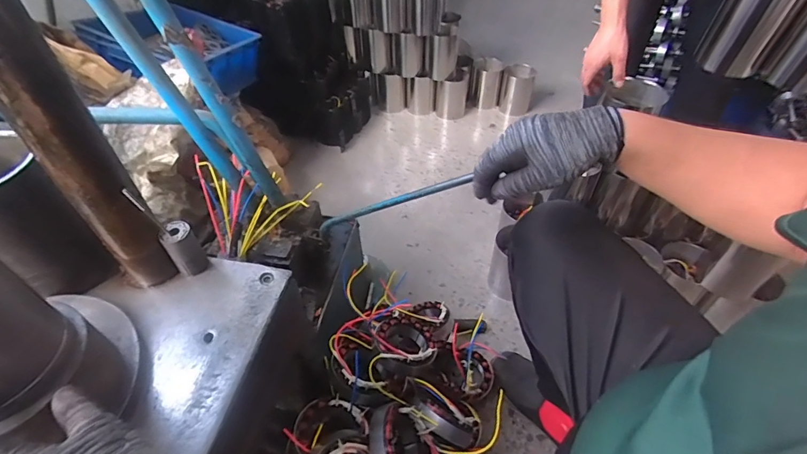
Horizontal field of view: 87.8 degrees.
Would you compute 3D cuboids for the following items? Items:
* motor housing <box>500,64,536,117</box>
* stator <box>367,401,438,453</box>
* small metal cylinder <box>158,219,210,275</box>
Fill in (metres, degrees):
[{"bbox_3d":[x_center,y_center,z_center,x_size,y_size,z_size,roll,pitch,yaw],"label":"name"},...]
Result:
[{"bbox_3d":[0.445,-0.538,1.641,0.115,0.162,0.107,17,49,17],"label":"motor housing"},{"bbox_3d":[-0.002,0.340,0.647,0.061,0.128,0.122,-30,44,24],"label":"stator"},{"bbox_3d":[-0.298,0.029,0.570,0.039,0.078,0.030,-33,54,-27],"label":"small metal cylinder"}]

